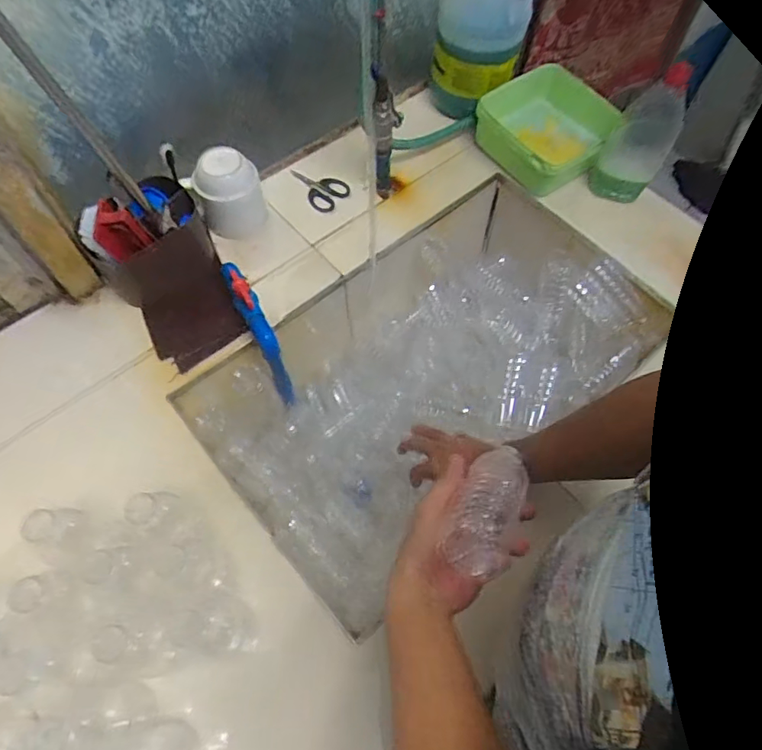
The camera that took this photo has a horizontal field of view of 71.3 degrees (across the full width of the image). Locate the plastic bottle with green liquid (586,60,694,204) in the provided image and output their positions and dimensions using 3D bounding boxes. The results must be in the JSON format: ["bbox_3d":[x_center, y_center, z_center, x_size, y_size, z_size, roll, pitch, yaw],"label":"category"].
[{"bbox_3d":[0.422,-0.384,0.854,0.096,0.205,0.084,32,67,14],"label":"plastic bottle with green liquid"}]

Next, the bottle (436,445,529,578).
[{"bbox_3d":[0.103,0.112,0.477,0.060,0.052,0.138,28,39,12],"label":"bottle"}]

